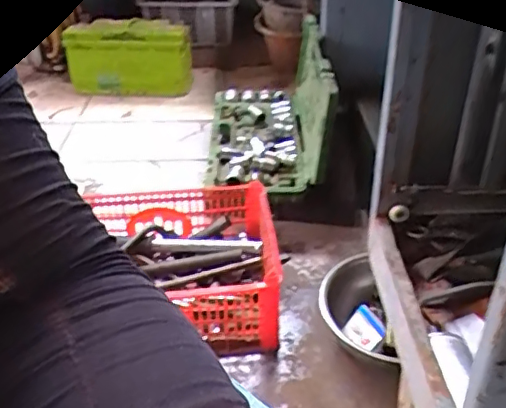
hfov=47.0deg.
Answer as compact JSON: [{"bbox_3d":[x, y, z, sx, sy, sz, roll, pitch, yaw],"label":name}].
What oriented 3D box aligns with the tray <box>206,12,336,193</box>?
[{"bbox_3d":[0.022,-0.228,1.215,0.223,0.228,0.433,-1,34,-2],"label":"tray"}]

